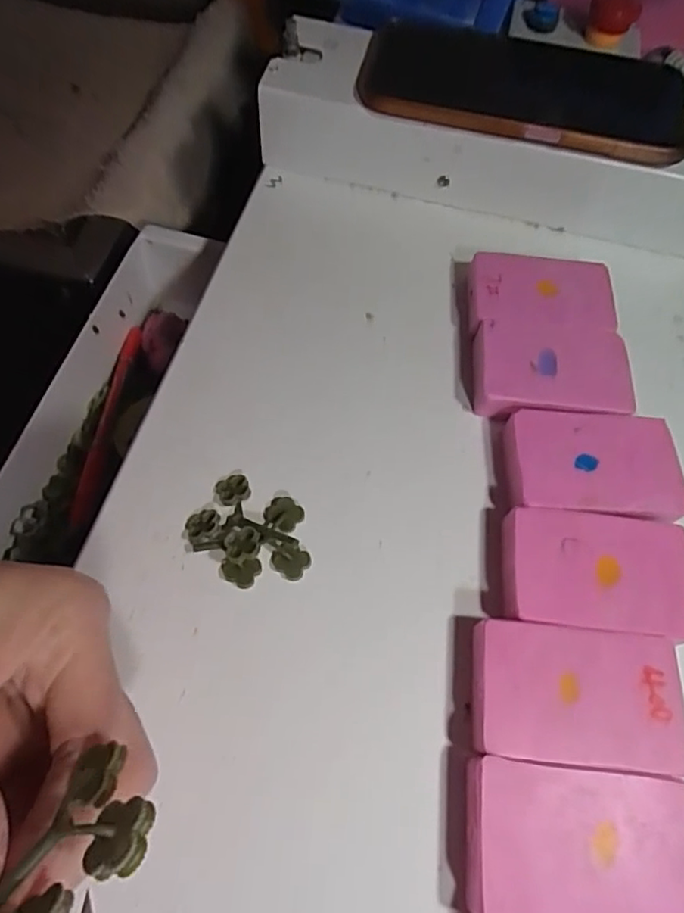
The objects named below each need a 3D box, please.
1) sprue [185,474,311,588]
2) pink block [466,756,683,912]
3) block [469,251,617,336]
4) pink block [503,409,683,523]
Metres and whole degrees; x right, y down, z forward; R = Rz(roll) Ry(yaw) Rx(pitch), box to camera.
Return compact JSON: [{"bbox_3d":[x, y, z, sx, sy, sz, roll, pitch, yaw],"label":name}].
[{"bbox_3d":[-0.035,0.029,0.224,0.049,0.015,0.039,37,67,14],"label":"sprue"},{"bbox_3d":[0.075,0.126,0.183,0.071,0.017,0.044,7,63,0],"label":"pink block"},{"bbox_3d":[0.096,-0.077,0.282,0.069,0.021,0.042,0,64,-3],"label":"block"},{"bbox_3d":[0.106,0.006,0.244,0.072,0.019,0.046,5,63,-1],"label":"pink block"}]

